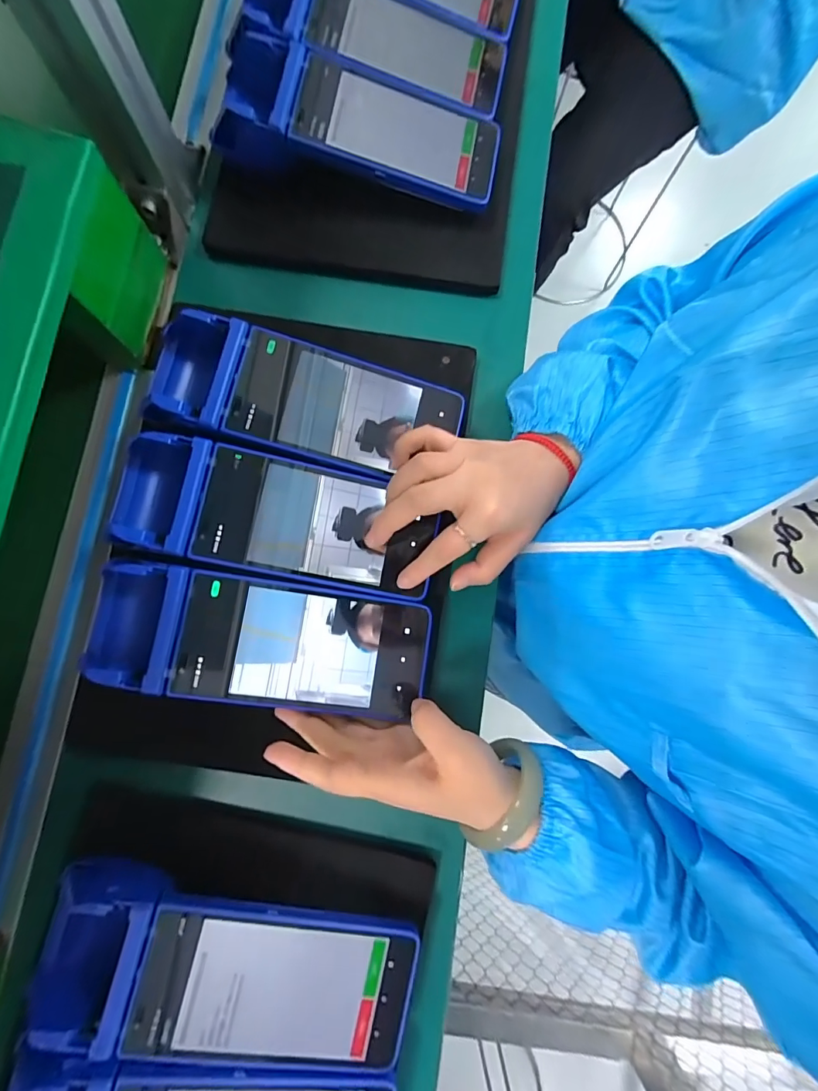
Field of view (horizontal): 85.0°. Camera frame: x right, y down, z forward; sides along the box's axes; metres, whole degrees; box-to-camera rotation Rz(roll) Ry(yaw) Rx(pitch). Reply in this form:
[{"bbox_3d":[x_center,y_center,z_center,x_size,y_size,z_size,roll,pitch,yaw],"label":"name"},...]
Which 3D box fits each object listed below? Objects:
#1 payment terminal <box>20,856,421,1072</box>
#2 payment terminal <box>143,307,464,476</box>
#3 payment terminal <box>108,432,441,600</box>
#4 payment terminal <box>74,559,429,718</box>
[{"bbox_3d":[-0.111,0.256,0.274,0.229,0.060,0.086,13,79,3],"label":"payment terminal"},{"bbox_3d":[-0.076,-0.103,0.325,0.214,0.048,0.080,12,79,-3],"label":"payment terminal"},{"bbox_3d":[-0.085,-0.019,0.312,0.220,0.036,0.082,14,79,-6],"label":"payment terminal"},{"bbox_3d":[-0.099,0.064,0.302,0.222,0.037,0.078,9,79,-7],"label":"payment terminal"}]

